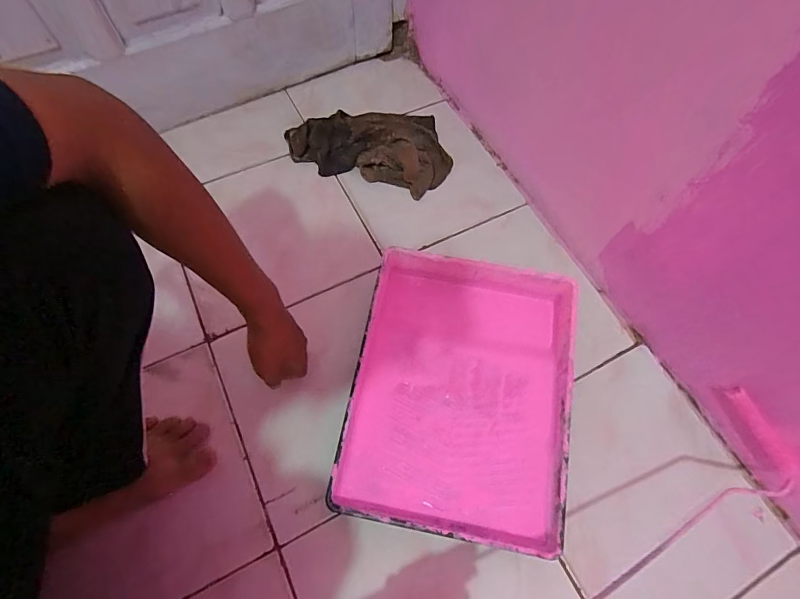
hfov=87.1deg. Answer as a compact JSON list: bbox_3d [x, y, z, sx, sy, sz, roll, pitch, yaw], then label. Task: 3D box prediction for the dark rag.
[{"bbox_3d":[-0.057,-0.297,0.790,0.313,0.043,0.172,13,65,6],"label":"dark rag"}]

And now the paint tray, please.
[{"bbox_3d":[0.080,0.120,0.565,0.272,0.081,0.348,11,65,5],"label":"paint tray"}]

